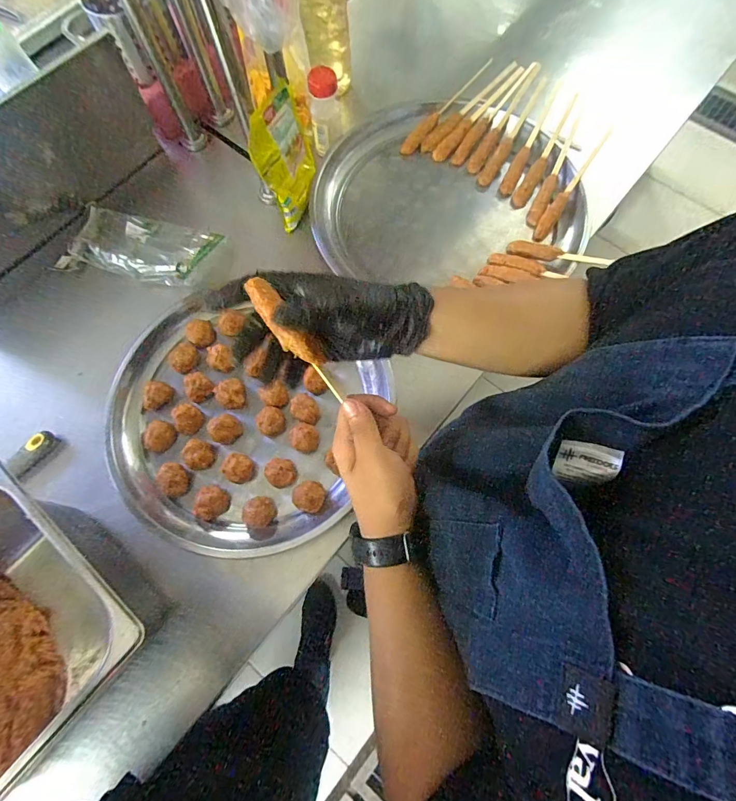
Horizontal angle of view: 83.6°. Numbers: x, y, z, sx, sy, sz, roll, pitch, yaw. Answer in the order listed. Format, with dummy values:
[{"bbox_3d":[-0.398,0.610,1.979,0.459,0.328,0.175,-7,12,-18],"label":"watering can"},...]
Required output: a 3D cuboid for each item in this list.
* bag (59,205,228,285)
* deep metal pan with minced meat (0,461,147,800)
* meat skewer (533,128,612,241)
[{"bbox_3d":[-0.369,-0.250,0.652,0.234,0.017,0.116,16,74,6],"label":"bag"},{"bbox_3d":[-0.399,0.265,0.447,0.257,0.147,0.290,40,78,13],"label":"deep metal pan with minced meat"},{"bbox_3d":[0.324,-0.341,0.665,0.024,0.025,0.173,34,99,11],"label":"meat skewer"}]

